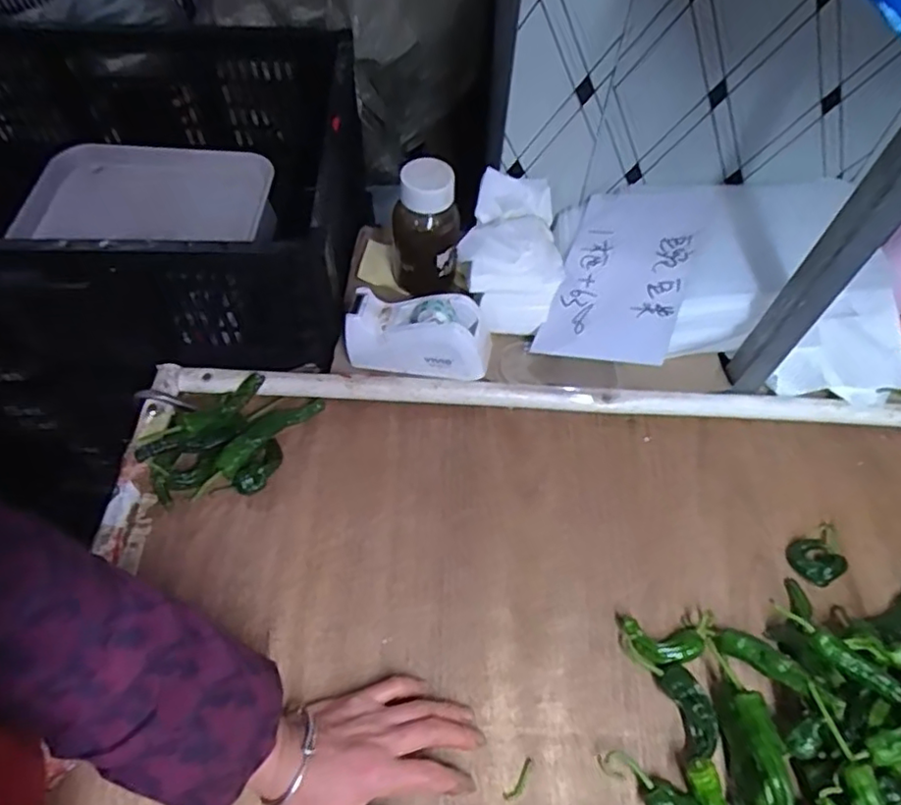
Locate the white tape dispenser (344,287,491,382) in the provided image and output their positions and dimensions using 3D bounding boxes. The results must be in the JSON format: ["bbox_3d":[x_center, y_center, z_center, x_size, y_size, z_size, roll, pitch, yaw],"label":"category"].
[{"bbox_3d":[-0.032,-0.068,0.643,0.146,0.083,0.066,12,59,6],"label":"white tape dispenser"}]

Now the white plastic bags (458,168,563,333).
[{"bbox_3d":[0.062,-0.167,0.689,0.104,0.080,0.165,2,58,-1],"label":"white plastic bags"}]

